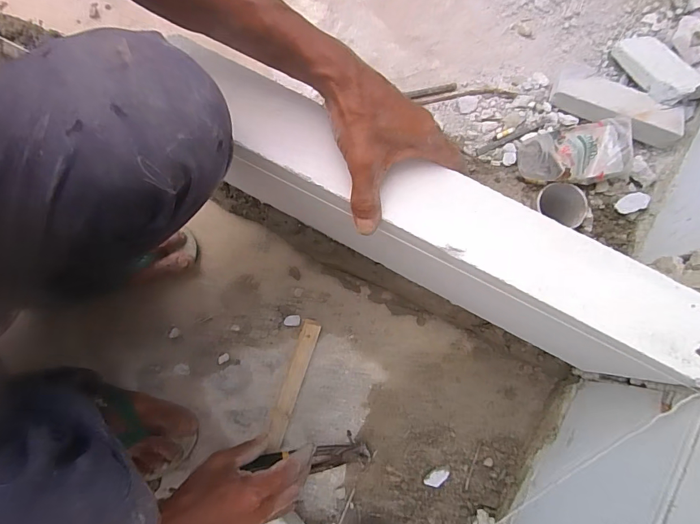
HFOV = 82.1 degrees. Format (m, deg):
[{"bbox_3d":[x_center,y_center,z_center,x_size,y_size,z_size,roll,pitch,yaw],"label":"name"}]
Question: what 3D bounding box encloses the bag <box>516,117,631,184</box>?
[{"bbox_3d":[0.350,-0.167,0.618,0.163,0.041,0.087,-8,78,-1],"label":"bag"}]

